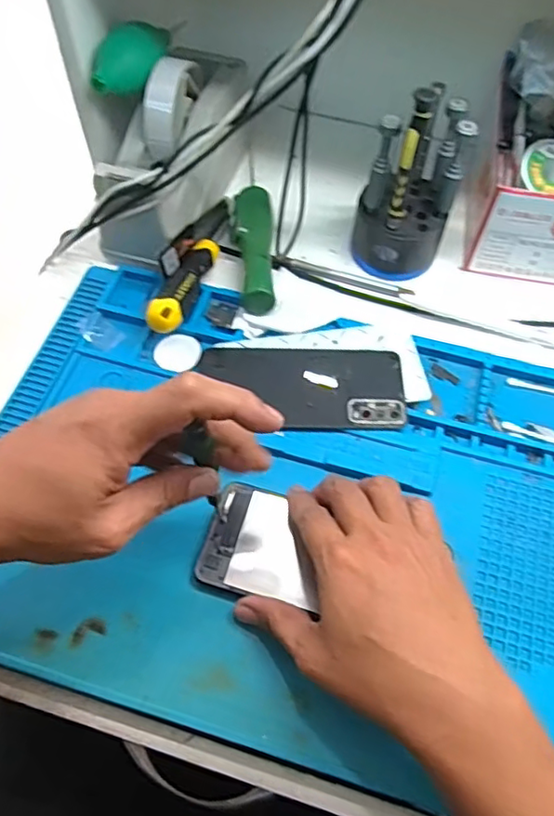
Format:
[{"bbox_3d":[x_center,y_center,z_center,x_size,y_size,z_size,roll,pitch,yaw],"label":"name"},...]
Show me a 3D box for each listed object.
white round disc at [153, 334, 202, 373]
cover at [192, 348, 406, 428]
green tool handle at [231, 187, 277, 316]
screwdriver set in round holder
[{"bbox_3d":[-0.080,-0.045,0.484,0.039,0.008,0.035,7,60,3],"label":"white round disc"},{"bbox_3d":[0.020,-0.017,0.463,0.154,0.011,0.072,0,60,-1],"label":"cover"},{"bbox_3d":[-0.020,-0.146,0.529,0.035,0.024,0.140,-2,60,-2],"label":"green tool handle"},{"bbox_3d":[0.110,-0.189,0.490,0.073,0.158,0.079,11,60,6],"label":"screwdriver set in round holder"}]

